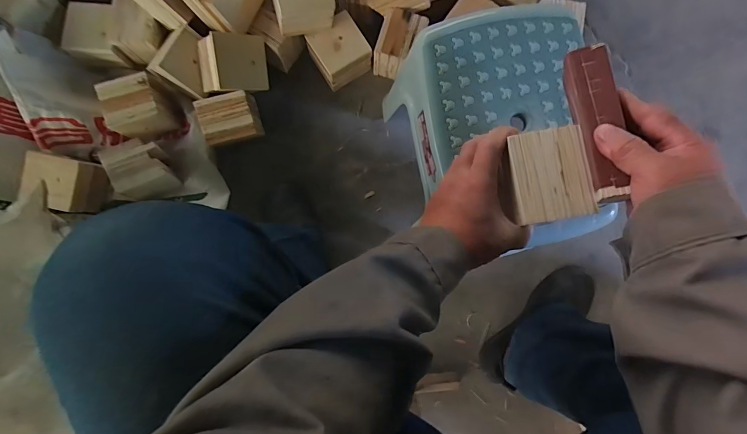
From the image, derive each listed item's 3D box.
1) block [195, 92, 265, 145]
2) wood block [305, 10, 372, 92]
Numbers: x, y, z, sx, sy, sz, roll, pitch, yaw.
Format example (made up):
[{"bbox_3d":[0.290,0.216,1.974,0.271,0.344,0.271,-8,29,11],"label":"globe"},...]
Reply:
[{"bbox_3d":[-0.266,-0.180,0.718,0.111,0.070,0.092,-12,86,-2],"label":"block"},{"bbox_3d":[-0.066,-0.323,0.749,0.101,0.075,0.100,-34,88,-4],"label":"wood block"}]

